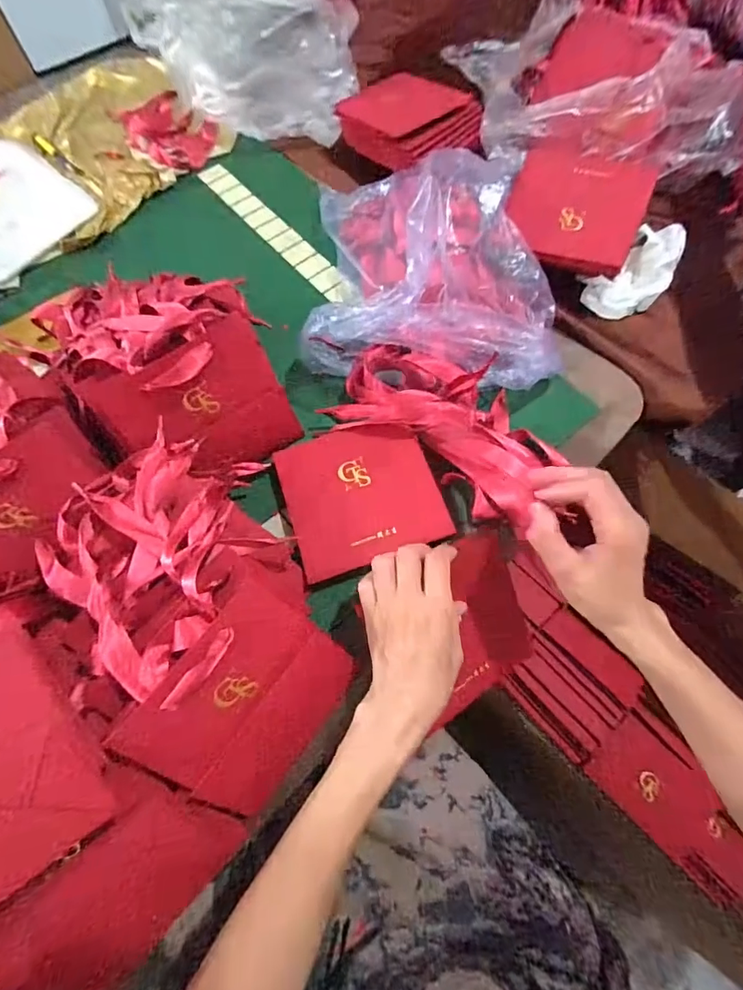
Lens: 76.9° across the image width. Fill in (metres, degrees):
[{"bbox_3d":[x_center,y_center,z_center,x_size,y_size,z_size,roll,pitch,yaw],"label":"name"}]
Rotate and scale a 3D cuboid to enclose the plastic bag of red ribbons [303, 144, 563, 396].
[{"bbox_3d":[0.061,-0.254,0.518,0.255,0.085,0.310,3,67,3],"label":"plastic bag of red ribbons"}]

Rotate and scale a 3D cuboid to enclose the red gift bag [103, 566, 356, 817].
[{"bbox_3d":[-0.092,0.152,0.353,0.127,0.020,0.142,48,68,-27],"label":"red gift bag"}]

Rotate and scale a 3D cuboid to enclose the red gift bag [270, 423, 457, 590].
[{"bbox_3d":[-0.012,-0.003,0.446,0.141,0.011,0.141,-19,68,-7],"label":"red gift bag"}]

